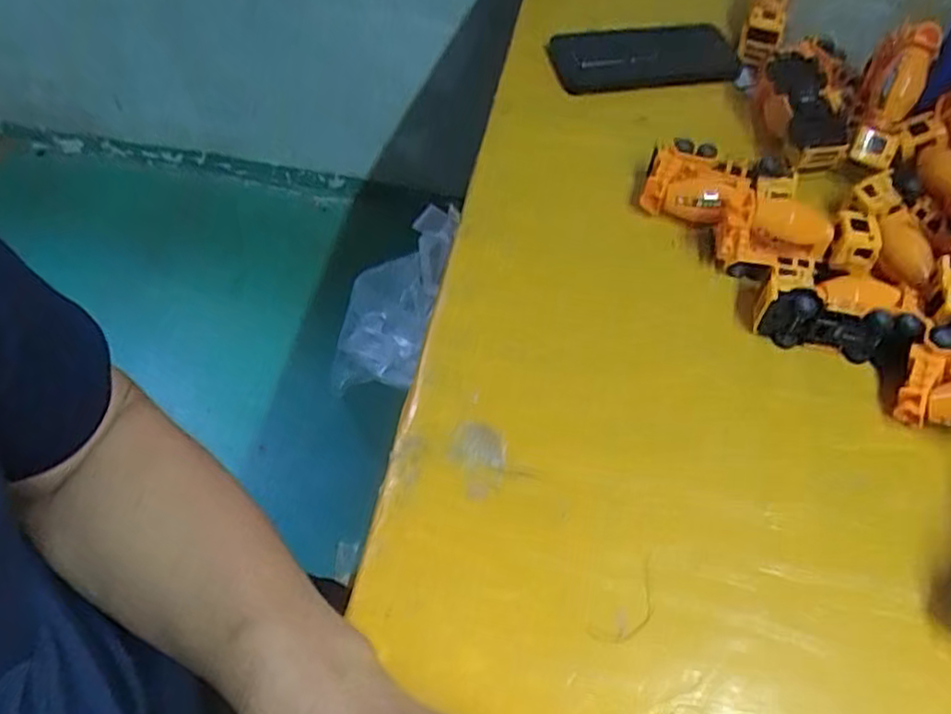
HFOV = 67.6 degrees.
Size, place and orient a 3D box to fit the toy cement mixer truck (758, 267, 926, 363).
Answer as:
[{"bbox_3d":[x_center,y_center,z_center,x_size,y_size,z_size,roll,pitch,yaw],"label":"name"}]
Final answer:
[{"bbox_3d":[0.237,-0.031,0.467,0.095,0.035,0.059,15,56,9],"label":"toy cement mixer truck"}]

